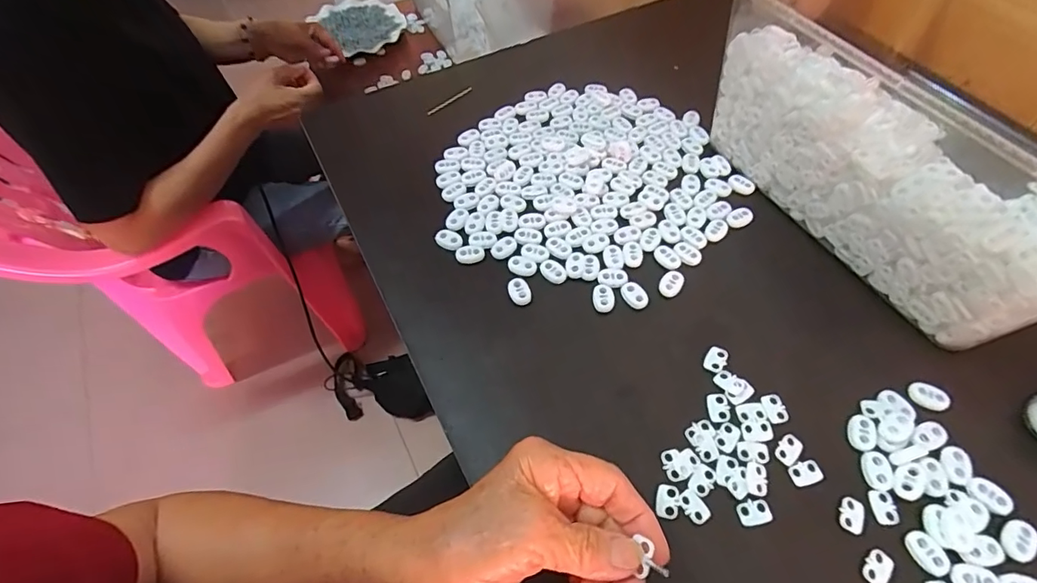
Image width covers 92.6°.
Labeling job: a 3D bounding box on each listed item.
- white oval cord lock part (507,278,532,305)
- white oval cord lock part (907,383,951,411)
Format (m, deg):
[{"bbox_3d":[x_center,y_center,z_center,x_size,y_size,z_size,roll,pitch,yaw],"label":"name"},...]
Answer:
[{"bbox_3d":[0.001,0.000,0.373,0.016,0.004,0.022,-15,59,-9],"label":"white oval cord lock part"},{"bbox_3d":[0.264,0.067,0.318,0.024,0.004,0.016,17,60,11],"label":"white oval cord lock part"}]

